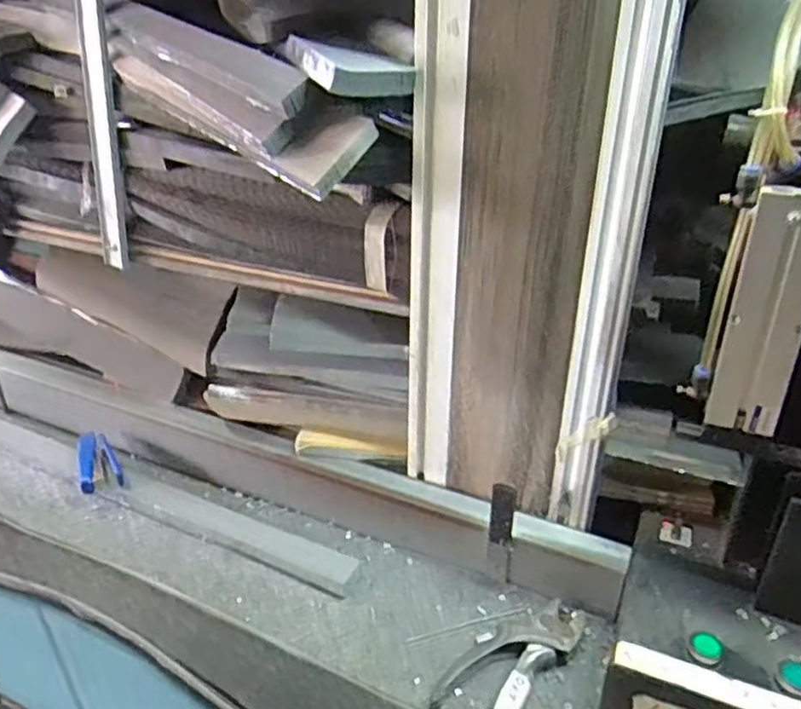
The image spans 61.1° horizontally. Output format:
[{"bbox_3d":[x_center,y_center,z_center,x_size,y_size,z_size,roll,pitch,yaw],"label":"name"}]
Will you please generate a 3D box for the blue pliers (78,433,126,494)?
[{"bbox_3d":[-0.390,0.136,0.875,0.048,0.027,0.091,-13,30,-24],"label":"blue pliers"}]

